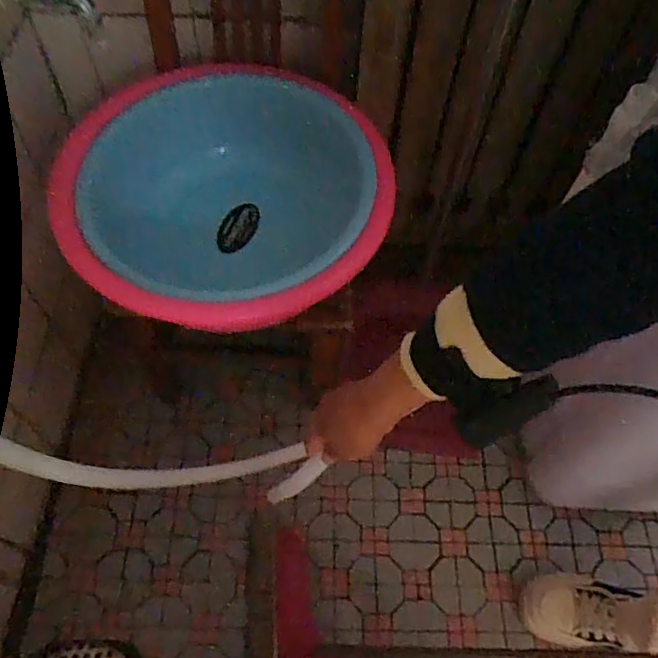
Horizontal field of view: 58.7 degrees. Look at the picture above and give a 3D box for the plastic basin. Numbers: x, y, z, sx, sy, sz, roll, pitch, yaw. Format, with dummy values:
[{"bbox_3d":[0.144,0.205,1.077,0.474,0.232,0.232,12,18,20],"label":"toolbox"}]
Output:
[{"bbox_3d":[-0.132,-0.146,0.707,0.344,0.134,0.348,1,58,-1],"label":"plastic basin"}]

